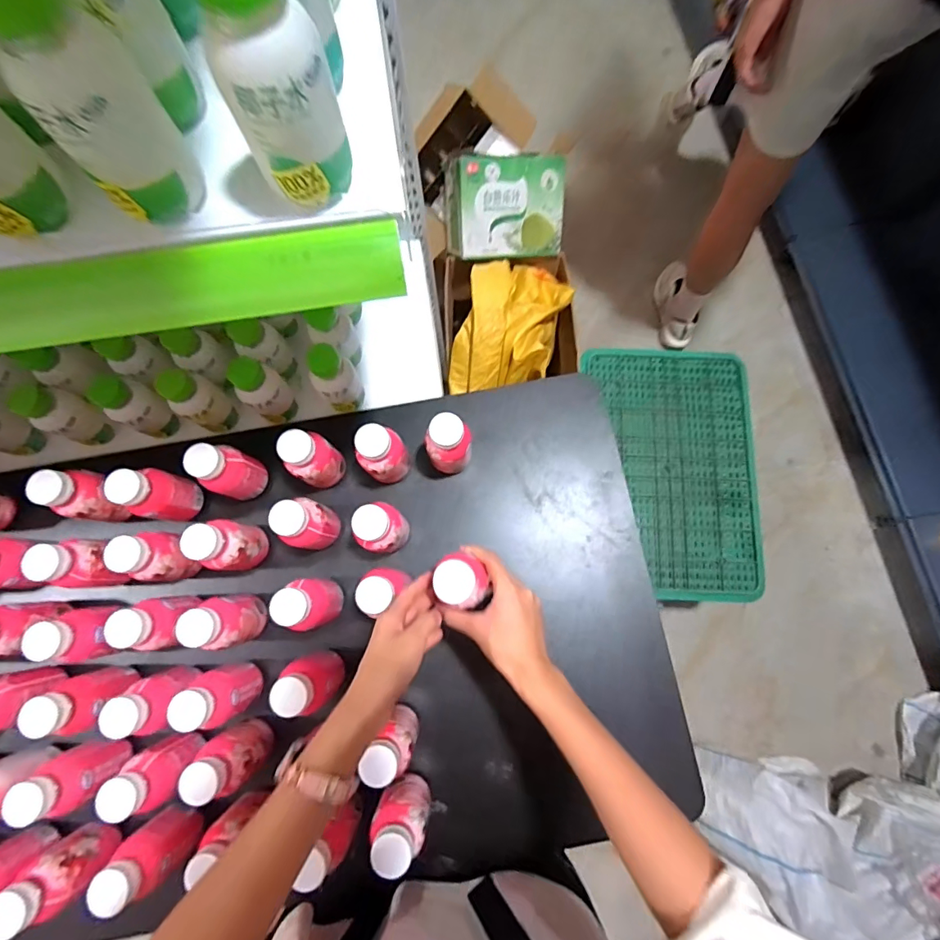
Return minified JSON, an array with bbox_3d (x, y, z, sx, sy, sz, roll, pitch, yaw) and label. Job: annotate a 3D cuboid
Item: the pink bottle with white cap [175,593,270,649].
[{"bbox_3d":[-0.283,0.177,0.554,0.052,0.110,0.059,-16,78,-3],"label":"pink bottle with white cap"}]

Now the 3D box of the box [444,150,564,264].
[{"bbox_3d":[0.084,-0.665,1.215,0.268,0.168,0.225,-7,116,-13],"label":"box"}]

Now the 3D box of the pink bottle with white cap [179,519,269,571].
[{"bbox_3d":[-0.292,0.091,0.572,0.050,0.115,0.059,9,78,2],"label":"pink bottle with white cap"}]

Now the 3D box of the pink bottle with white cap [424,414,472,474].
[{"bbox_3d":[-0.025,-0.026,0.609,0.054,0.139,0.049,-1,78,0],"label":"pink bottle with white cap"}]

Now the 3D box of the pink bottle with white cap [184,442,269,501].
[{"bbox_3d":[-0.302,0.003,0.591,0.058,0.109,0.059,0,78,1],"label":"pink bottle with white cap"}]

